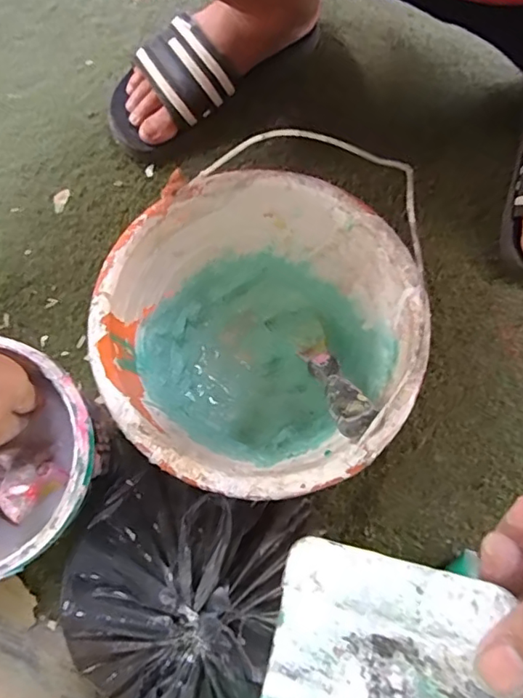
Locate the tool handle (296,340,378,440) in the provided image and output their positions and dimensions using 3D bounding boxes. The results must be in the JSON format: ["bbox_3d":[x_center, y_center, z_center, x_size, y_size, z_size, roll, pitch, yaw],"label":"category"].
[{"bbox_3d":[0.056,0.026,0.432,0.026,0.127,0.017,-17,117,-4],"label":"tool handle"}]

